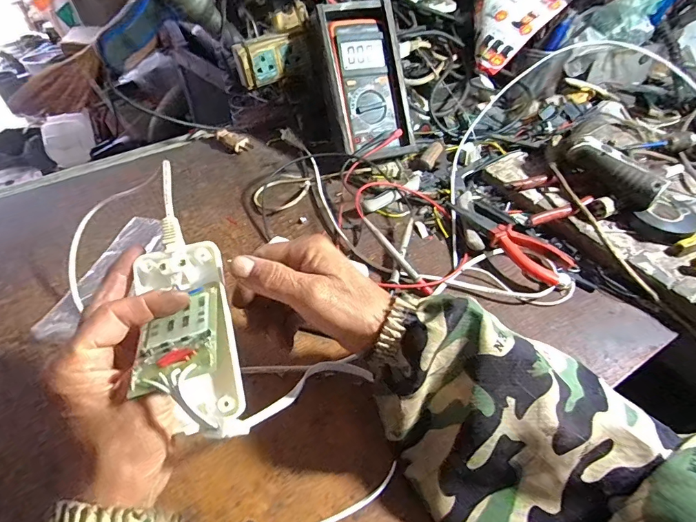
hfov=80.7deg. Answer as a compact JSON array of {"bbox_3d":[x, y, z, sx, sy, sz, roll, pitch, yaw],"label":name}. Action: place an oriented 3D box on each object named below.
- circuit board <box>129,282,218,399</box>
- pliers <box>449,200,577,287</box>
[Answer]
[{"bbox_3d":[-0.107,0.045,0.257,0.048,0.018,0.079,-12,50,-9],"label":"circuit board"},{"bbox_3d":[0.193,-0.030,0.485,0.062,0.022,0.145,-33,56,-24],"label":"pliers"}]

